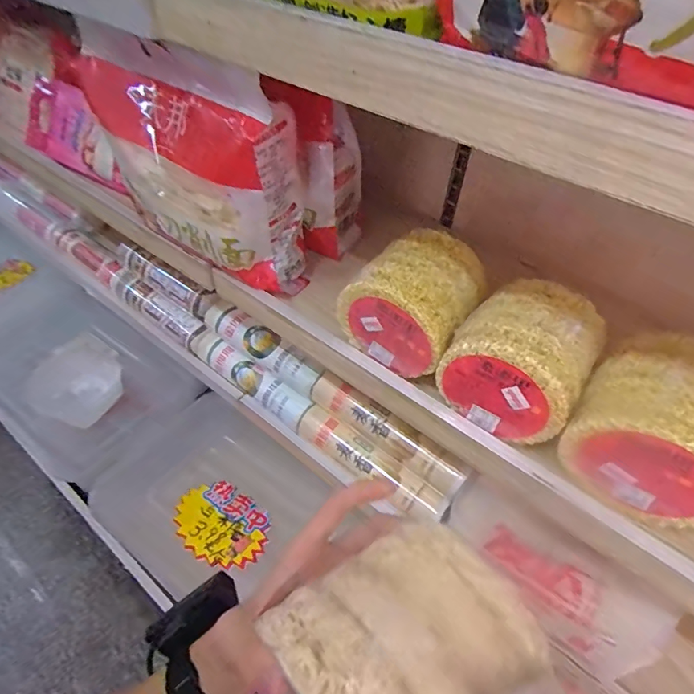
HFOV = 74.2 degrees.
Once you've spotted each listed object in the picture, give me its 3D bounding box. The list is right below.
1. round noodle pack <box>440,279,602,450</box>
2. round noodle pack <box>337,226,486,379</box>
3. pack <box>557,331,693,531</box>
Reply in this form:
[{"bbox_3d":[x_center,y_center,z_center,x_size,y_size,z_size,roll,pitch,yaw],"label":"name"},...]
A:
[{"bbox_3d":[0.157,0.010,0.419,0.114,0.100,0.106,29,51,21],"label":"round noodle pack"},{"bbox_3d":[0.070,-0.052,0.470,0.121,0.109,0.121,2,47,-2],"label":"round noodle pack"},{"bbox_3d":[0.255,0.066,0.376,0.118,0.108,0.110,29,51,21],"label":"pack"}]

